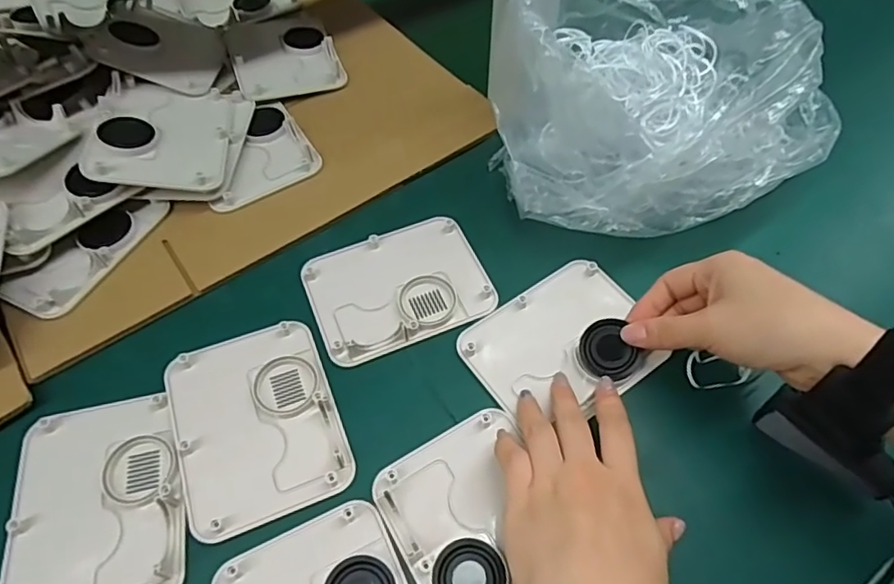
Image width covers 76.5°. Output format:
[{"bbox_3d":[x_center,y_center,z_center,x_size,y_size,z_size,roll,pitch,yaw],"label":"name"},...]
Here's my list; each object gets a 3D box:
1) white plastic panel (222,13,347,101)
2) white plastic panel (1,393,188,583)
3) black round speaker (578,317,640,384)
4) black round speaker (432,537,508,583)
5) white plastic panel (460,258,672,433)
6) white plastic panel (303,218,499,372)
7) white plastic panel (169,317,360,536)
[{"bbox_3d":[-0.159,-0.233,0.547,0.095,0.009,0.129,-18,61,-12],"label":"white plastic panel"},{"bbox_3d":[-0.204,0.124,0.330,0.096,0.011,0.124,-10,59,-8],"label":"white plastic panel"},{"bbox_3d":[0.105,0.040,0.376,0.031,0.016,0.039,-28,78,4],"label":"black round speaker"},{"bbox_3d":[0.012,0.156,0.308,0.038,0.008,0.038,1,58,-1],"label":"black round speaker"},{"bbox_3d":[0.081,0.033,0.385,0.123,0.015,0.096,-31,64,-19],"label":"white plastic panel"},{"bbox_3d":[-0.035,-0.006,0.414,0.126,0.007,0.094,-20,61,-13],"label":"white plastic panel"},{"bbox_3d":[-0.121,0.080,0.357,0.096,0.008,0.124,-19,61,-13],"label":"white plastic panel"}]

